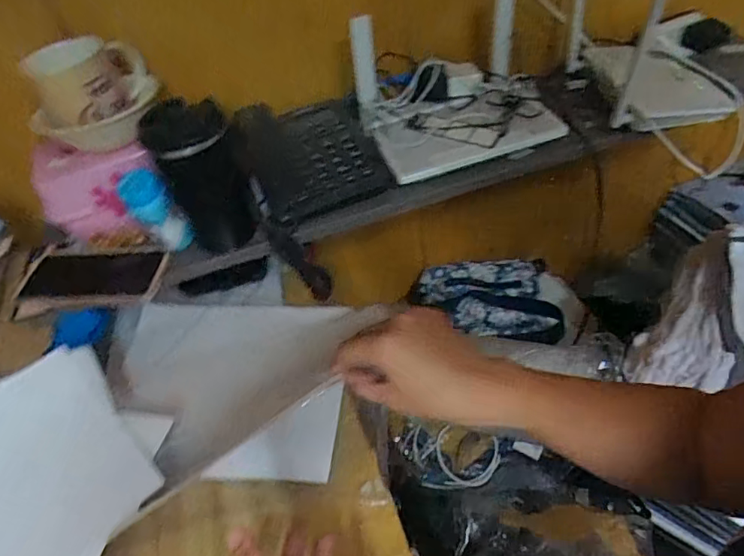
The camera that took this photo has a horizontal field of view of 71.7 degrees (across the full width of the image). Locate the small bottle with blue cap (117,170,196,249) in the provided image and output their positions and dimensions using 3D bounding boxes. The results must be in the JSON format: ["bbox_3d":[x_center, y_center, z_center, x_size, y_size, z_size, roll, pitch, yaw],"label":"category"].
[{"bbox_3d":[-0.232,-0.071,0.555,0.034,0.095,0.033,1,41,42],"label":"small bottle with blue cap"}]

